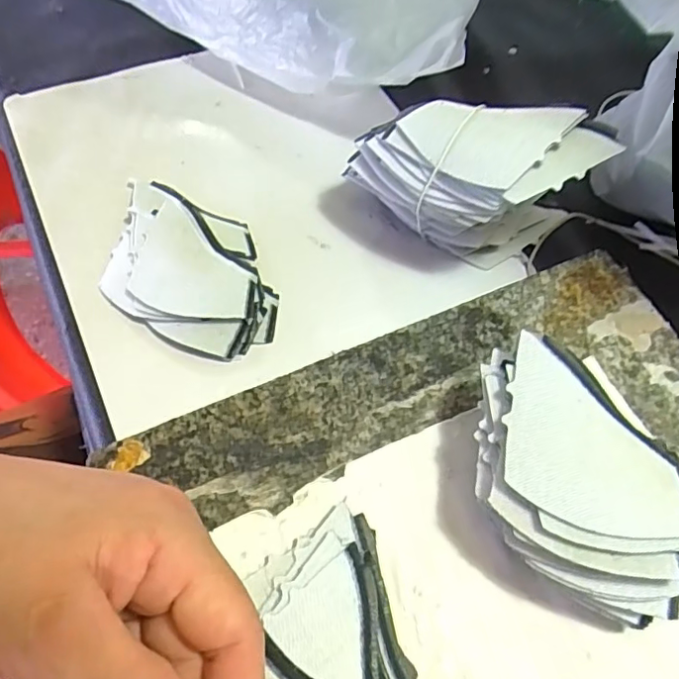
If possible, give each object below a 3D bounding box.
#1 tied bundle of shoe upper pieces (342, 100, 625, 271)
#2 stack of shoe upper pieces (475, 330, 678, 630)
[{"bbox_3d":[0.074,-0.084,0.324,0.135,0.087,0.056,3,63,0],"label":"tied bundle of shoe upper pieces"},{"bbox_3d":[0.095,0.060,0.235,0.073,0.051,0.116,-31,68,-16],"label":"stack of shoe upper pieces"}]

